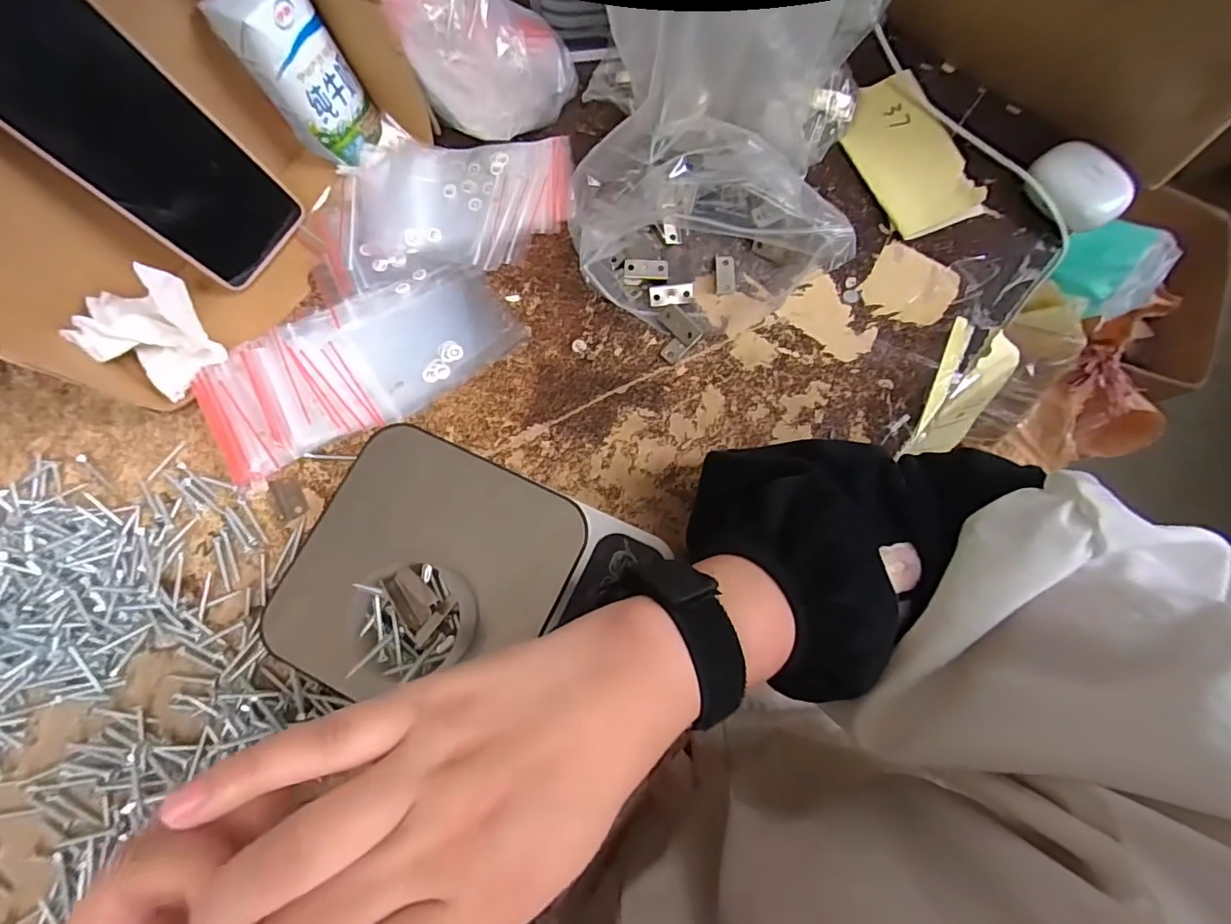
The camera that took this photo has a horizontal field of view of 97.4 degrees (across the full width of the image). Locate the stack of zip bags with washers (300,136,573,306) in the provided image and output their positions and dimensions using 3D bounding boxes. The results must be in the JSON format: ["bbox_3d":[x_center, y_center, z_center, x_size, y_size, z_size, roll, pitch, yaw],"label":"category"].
[{"bbox_3d":[-0.122,-0.183,0.384,0.183,0.012,0.107,-16,75,-3],"label":"stack of zip bags with washers"}]

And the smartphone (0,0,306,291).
[{"bbox_3d":[-0.270,-0.182,0.314,0.015,0.162,0.075,26,78,28],"label":"smartphone"}]

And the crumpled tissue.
[{"bbox_3d":[-0.293,-0.083,0.343,0.082,0.047,0.066,37,78,12],"label":"crumpled tissue"}]

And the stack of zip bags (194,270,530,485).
[{"bbox_3d":[-0.163,-0.068,0.347,0.193,0.019,0.090,-31,76,-7],"label":"stack of zip bags"}]

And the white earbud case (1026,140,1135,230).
[{"bbox_3d":[0.305,-0.182,0.360,0.040,0.031,0.060,-24,75,-6],"label":"white earbud case"}]

